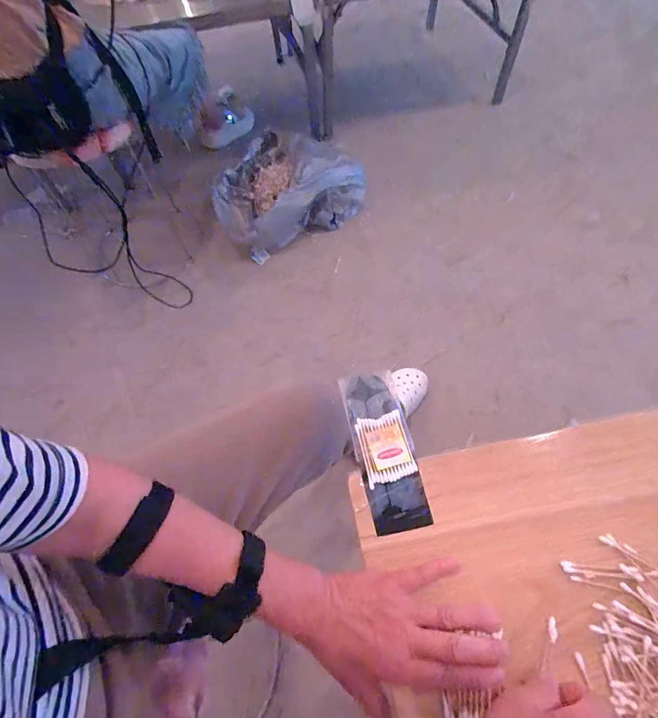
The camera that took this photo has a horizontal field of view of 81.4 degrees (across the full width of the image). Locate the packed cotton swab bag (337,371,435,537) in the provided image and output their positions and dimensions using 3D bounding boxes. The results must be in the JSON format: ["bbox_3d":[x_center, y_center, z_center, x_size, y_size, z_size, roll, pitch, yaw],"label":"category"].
[{"bbox_3d":[0.061,0.097,0.433,0.065,0.013,0.178,-11,62,-3],"label":"packed cotton swab bag"}]

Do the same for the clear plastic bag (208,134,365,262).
[{"bbox_3d":[-0.140,-0.571,1.299,0.494,0.175,0.374,-38,66,-16],"label":"clear plastic bag"}]

